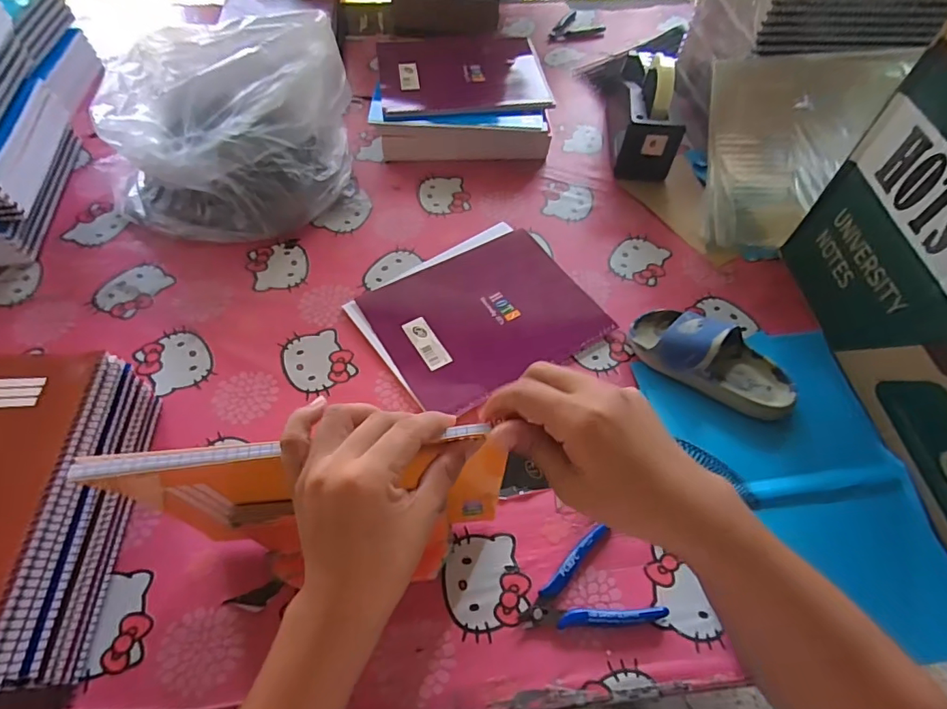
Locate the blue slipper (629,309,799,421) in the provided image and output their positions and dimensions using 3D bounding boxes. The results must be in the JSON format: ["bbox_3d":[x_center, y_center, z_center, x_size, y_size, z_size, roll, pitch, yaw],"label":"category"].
[{"bbox_3d":[0.261,-0.001,0.541,0.178,0.058,0.089,32,61,19],"label":"blue slipper"}]

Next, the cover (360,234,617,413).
[{"bbox_3d":[0.013,-0.051,0.599,0.248,0.005,0.195,-28,61,-19],"label":"cover"}]

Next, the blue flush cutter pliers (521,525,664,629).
[{"bbox_3d":[0.098,0.212,0.427,0.106,0.013,0.084,-28,61,-19],"label":"blue flush cutter pliers"}]

